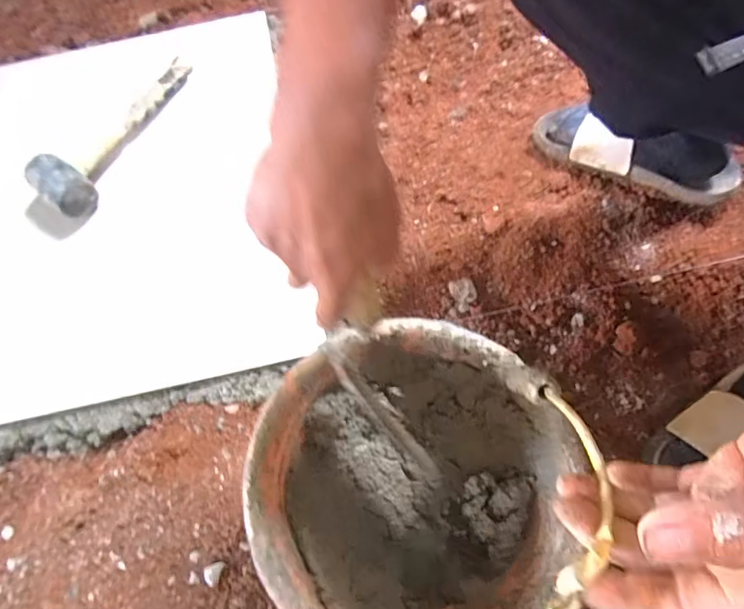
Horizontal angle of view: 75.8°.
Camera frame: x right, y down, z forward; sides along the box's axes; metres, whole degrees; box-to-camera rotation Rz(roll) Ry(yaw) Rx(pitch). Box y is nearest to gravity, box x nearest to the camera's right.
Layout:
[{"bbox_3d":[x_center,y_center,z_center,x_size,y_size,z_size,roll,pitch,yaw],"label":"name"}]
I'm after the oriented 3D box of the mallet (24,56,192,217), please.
[{"bbox_3d":[-0.378,-0.265,0.703,0.085,0.061,0.307,24,74,11],"label":"mallet"}]

